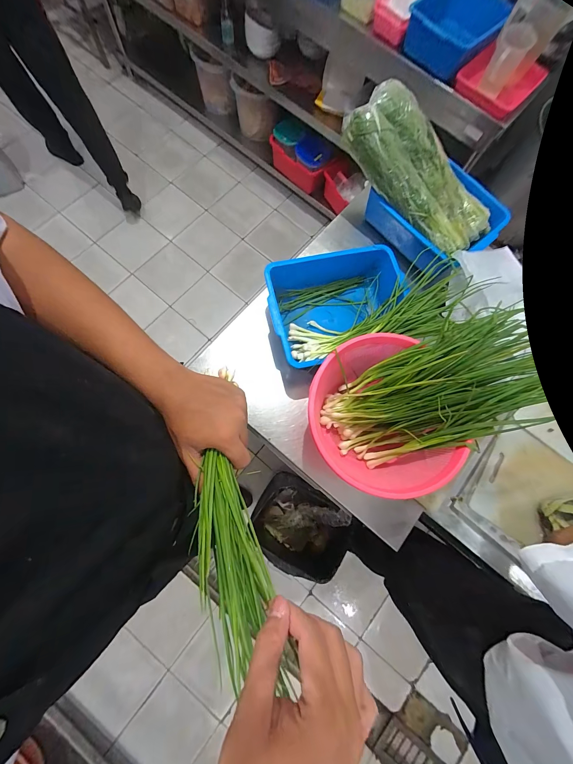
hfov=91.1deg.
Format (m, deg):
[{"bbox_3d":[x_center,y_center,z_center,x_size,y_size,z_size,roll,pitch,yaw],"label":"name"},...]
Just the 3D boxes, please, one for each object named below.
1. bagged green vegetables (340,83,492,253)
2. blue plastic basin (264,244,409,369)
[{"bbox_3d":[0.312,-0.476,0.658,0.397,0.083,0.189,40,79,-12],"label":"bagged green vegetables"},{"bbox_3d":[0.118,-0.161,0.638,0.295,0.117,0.226,-14,77,-9],"label":"blue plastic basin"}]

